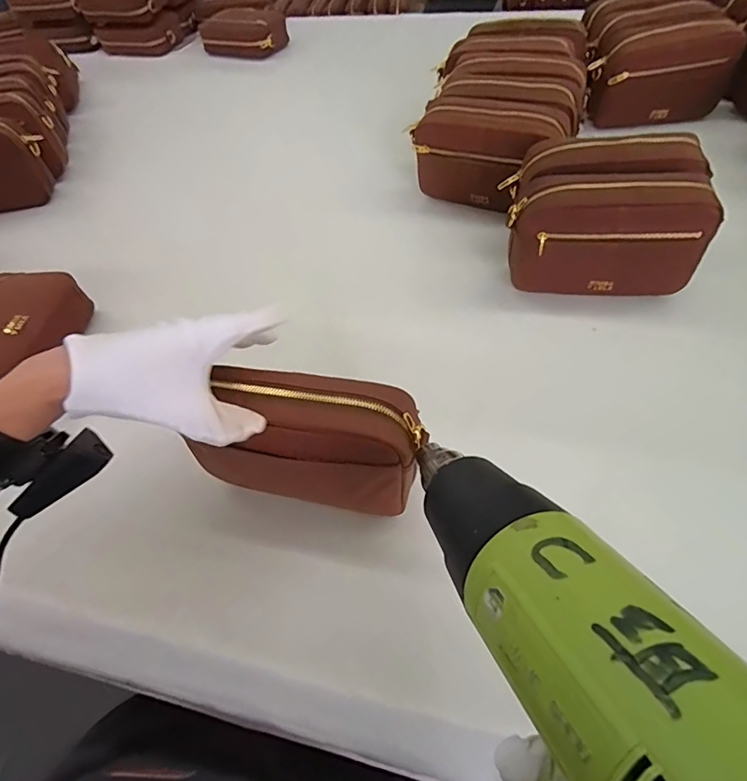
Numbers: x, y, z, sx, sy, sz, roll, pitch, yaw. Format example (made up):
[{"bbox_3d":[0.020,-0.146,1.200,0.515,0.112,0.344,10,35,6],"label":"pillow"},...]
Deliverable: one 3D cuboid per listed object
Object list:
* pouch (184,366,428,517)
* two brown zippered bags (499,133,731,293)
[{"bbox_3d":[-0.050,0.040,0.378,0.172,0.091,0.075,7,56,10],"label":"pouch"},{"bbox_3d":[0.251,-0.199,0.529,0.195,0.117,0.139,-1,55,5],"label":"two brown zippered bags"}]

